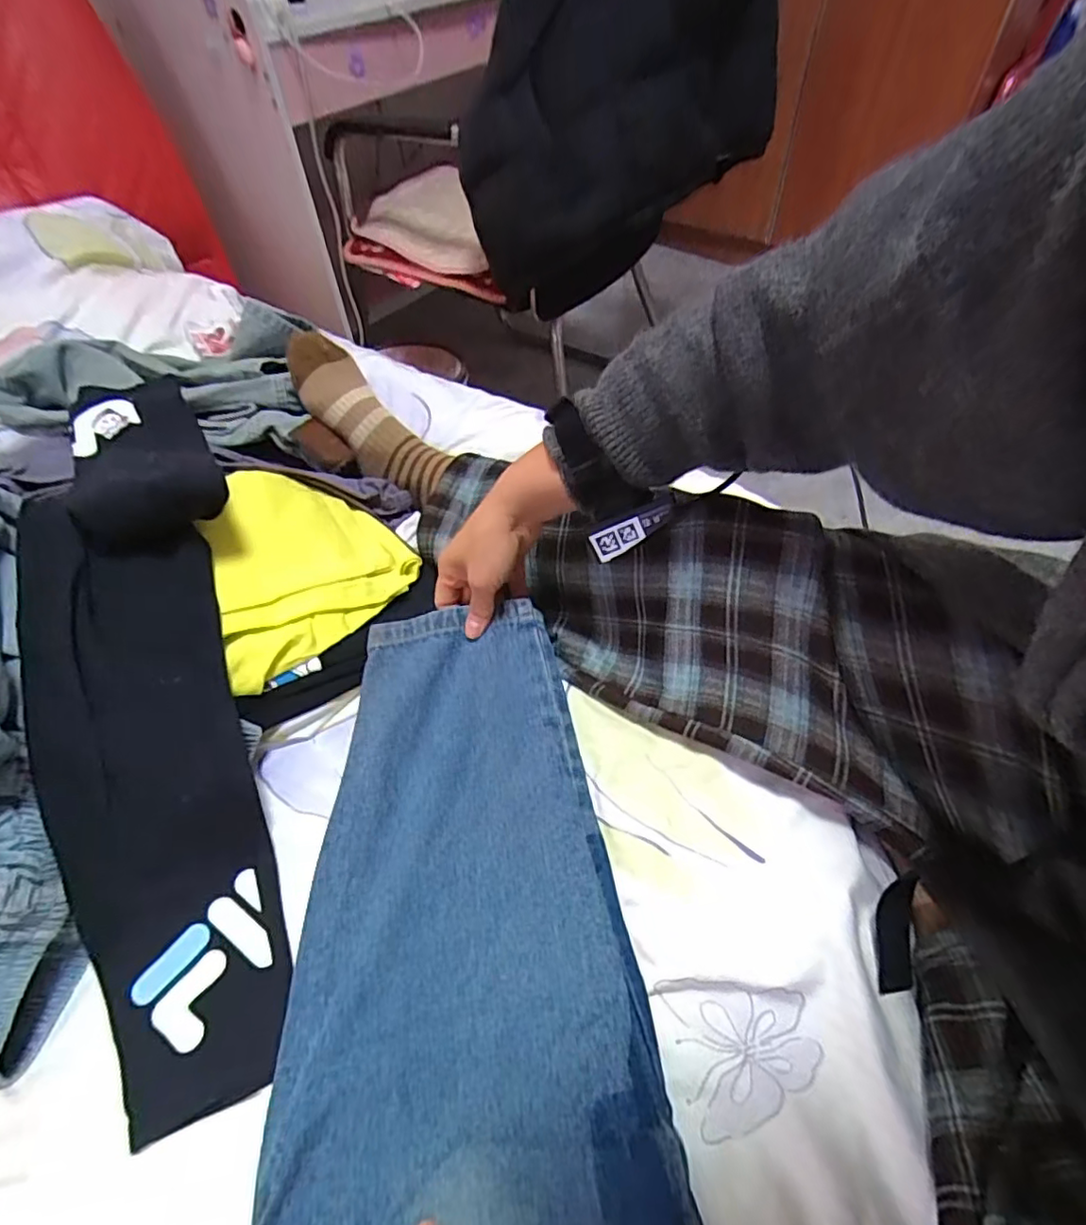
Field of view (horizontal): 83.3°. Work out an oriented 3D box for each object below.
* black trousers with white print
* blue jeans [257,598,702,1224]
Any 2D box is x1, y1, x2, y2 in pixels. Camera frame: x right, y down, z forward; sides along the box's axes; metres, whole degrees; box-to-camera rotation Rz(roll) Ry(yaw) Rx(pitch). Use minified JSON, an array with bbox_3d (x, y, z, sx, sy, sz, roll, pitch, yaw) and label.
[{"bbox_3d":[-0.289,0.020,0.459,0.137,0.124,0.594,-17,69,-10],"label":"black trousers with white print"},{"bbox_3d":[-0.036,0.303,0.309,0.215,0.034,0.734,-4,55,0],"label":"blue jeans"}]

